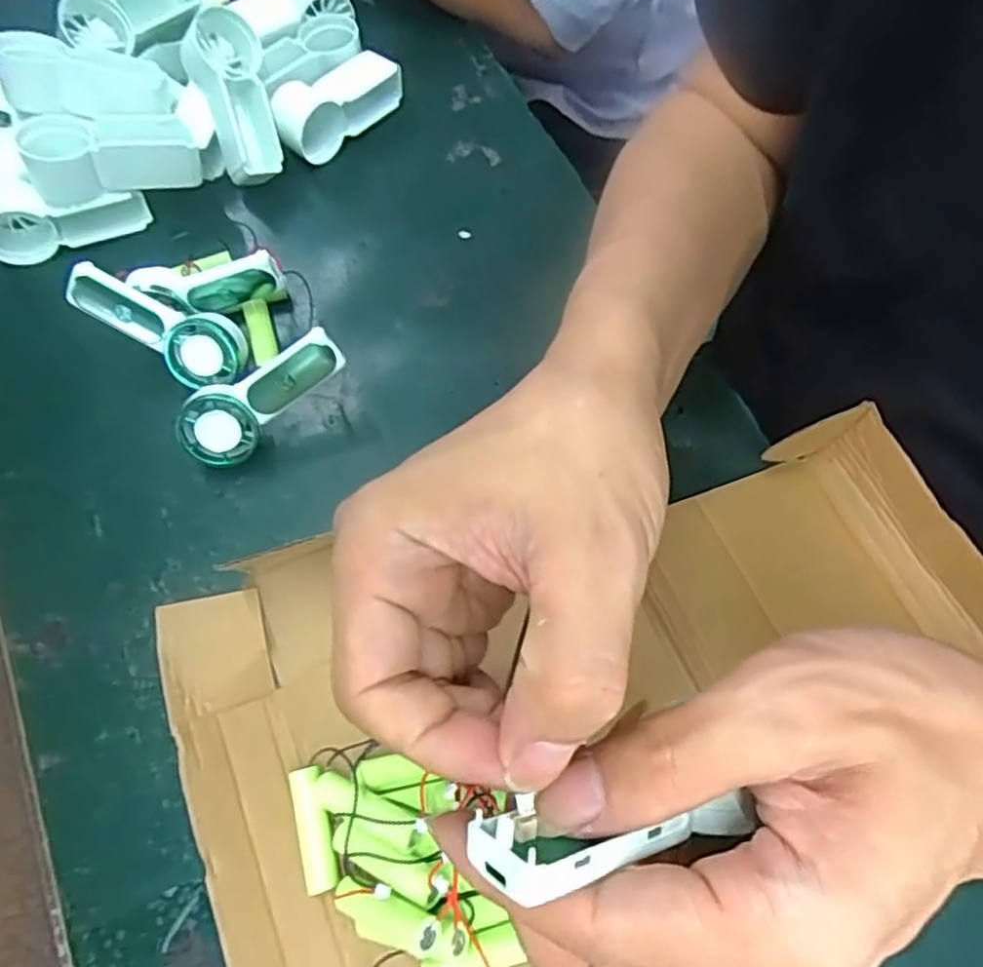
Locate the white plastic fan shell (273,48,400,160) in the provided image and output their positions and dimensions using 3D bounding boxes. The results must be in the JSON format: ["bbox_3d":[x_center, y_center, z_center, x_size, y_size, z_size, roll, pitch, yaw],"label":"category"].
[{"bbox_3d":[-0.096,-0.246,0.454,0.089,0.037,0.033,-40,72,-13],"label":"white plastic fan shell"}]

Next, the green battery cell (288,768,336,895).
[{"bbox_3d":[-0.076,0.146,0.298,0.016,0.014,0.048,-13,68,-3],"label":"green battery cell"}]

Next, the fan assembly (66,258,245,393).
[{"bbox_3d":[-0.176,-0.087,0.375,0.092,0.025,0.033,28,113,-10],"label":"fan assembly"}]

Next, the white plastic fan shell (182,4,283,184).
[{"bbox_3d":[-0.158,-0.235,0.430,0.046,0.026,0.100,-16,94,-5],"label":"white plastic fan shell"}]

